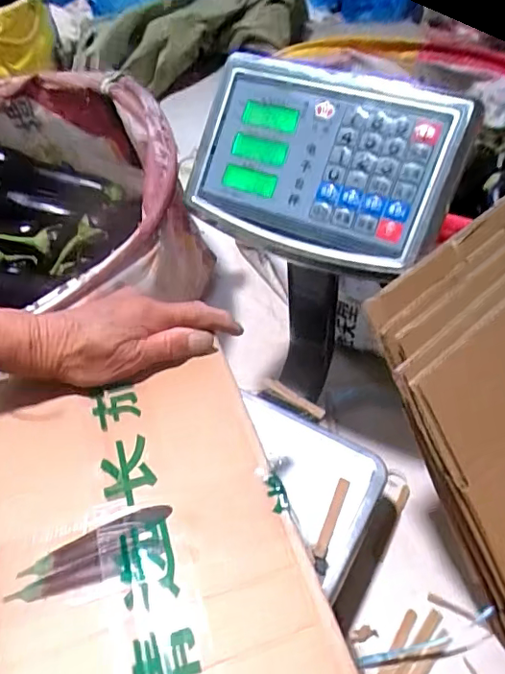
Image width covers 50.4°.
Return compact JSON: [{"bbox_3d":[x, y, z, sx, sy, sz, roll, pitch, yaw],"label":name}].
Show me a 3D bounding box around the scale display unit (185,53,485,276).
[{"bbox_3d":[0.064,-0.151,0.500,0.235,0.065,0.161,23,100,23],"label":"scale display unit"}]

